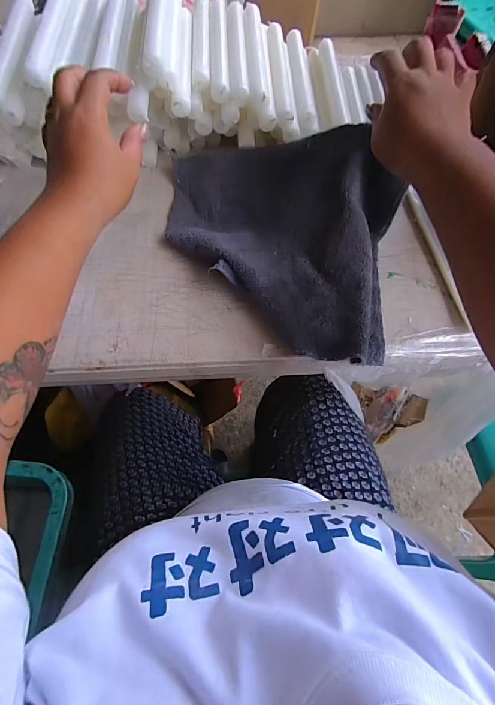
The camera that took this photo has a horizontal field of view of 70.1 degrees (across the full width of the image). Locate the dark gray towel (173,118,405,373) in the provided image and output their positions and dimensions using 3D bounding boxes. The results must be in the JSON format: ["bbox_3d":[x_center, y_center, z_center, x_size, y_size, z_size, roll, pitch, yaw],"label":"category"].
[{"bbox_3d":[0.031,-0.136,0.408,0.276,0.082,0.250,9,67,2],"label":"dark gray towel"}]

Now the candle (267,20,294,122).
[{"bbox_3d":[0.042,-0.372,0.470,0.021,0.021,0.186,-2,67,-3],"label":"candle"}]

